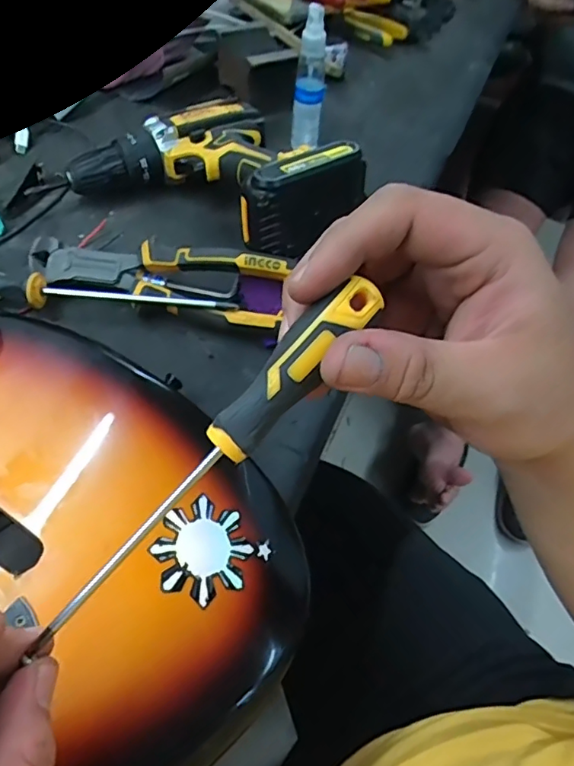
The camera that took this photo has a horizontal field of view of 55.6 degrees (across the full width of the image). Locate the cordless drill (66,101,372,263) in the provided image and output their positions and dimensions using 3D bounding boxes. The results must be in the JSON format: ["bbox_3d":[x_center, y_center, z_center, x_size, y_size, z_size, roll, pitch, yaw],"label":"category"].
[{"bbox_3d":[-0.064,-0.180,0.479,0.184,0.084,0.194,-32,64,-26],"label":"cordless drill"}]

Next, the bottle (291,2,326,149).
[{"bbox_3d":[0.023,-0.299,0.549,0.029,0.133,0.025,8,54,-1],"label":"bottle"}]

